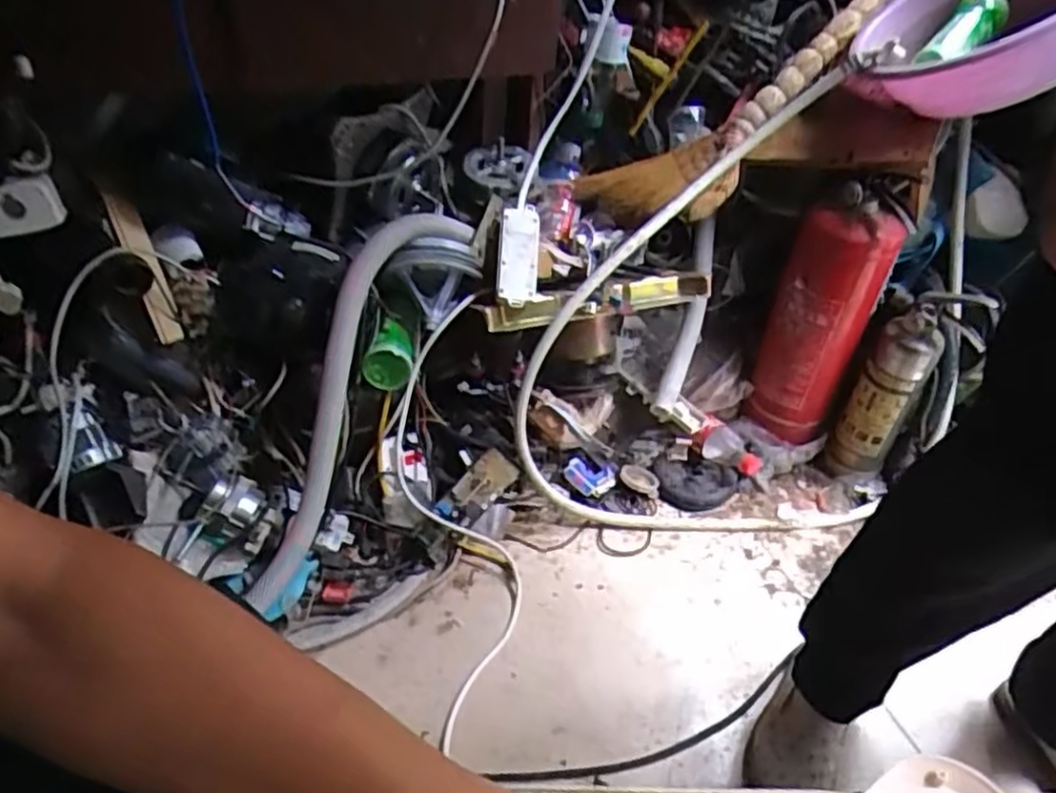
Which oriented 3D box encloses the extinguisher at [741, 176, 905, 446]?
[{"bbox_3d":[0.460,-0.121,1.205,0.140,0.406,0.137,23,43,21],"label":"extinguisher"}]

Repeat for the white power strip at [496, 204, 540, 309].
[{"bbox_3d":[-0.013,-0.196,1.051,0.053,0.140,0.032,4,-1,0],"label":"white power strip"}]

